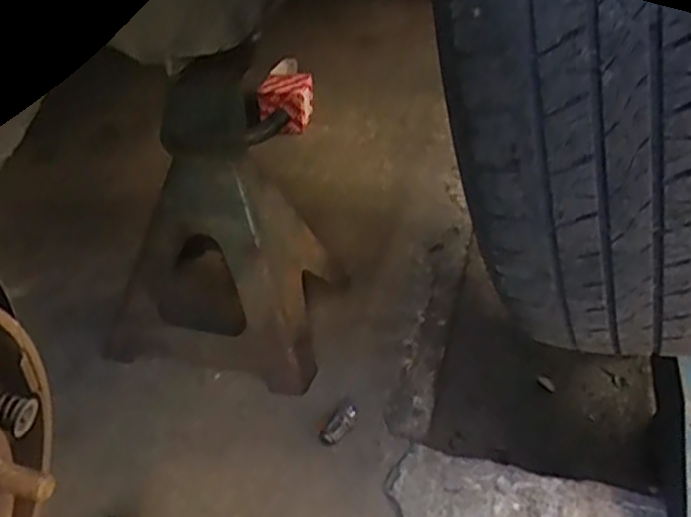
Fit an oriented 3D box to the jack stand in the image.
[{"bbox_3d":[-0.133,-0.039,0.827,0.239,0.295,0.220,11,37,14],"label":"jack stand"}]

